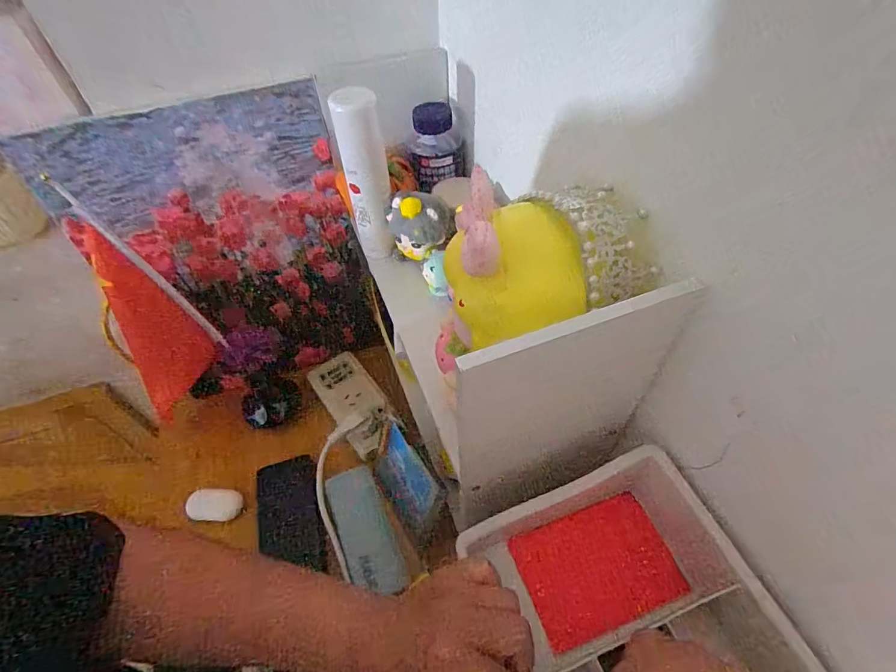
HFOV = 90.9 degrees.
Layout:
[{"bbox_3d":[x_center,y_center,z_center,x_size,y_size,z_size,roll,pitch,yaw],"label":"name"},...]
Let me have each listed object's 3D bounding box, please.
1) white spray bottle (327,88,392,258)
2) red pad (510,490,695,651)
[{"bbox_3d":[-0.087,-0.162,0.467,0.046,0.176,0.036,-13,52,-8],"label":"white spray bottle"},{"bbox_3d":[0.111,0.172,0.331,0.108,0.012,0.077,-16,52,-10],"label":"red pad"}]

